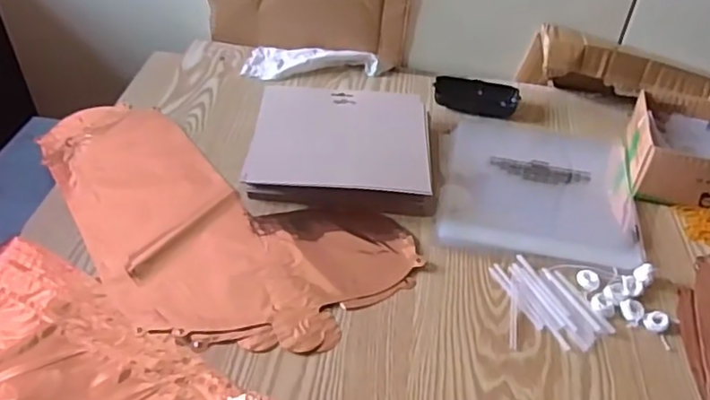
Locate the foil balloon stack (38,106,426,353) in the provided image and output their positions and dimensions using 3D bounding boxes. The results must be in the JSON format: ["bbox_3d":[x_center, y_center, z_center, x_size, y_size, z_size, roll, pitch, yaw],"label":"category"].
[{"bbox_3d":[-0.174,0.020,0.633,0.447,0.013,0.219,25,47,21],"label":"foil balloon stack"}]

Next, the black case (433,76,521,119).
[{"bbox_3d":[0.157,-0.133,0.793,0.107,0.023,0.044,11,43,8],"label":"black case"}]

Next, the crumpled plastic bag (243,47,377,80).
[{"bbox_3d":[-0.061,-0.187,0.840,0.178,0.026,0.073,8,43,5],"label":"crumpled plastic bag"}]

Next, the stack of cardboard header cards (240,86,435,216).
[{"bbox_3d":[-0.013,-0.064,0.691,0.199,0.040,0.190,3,43,0],"label":"stack of cardboard header cards"}]

